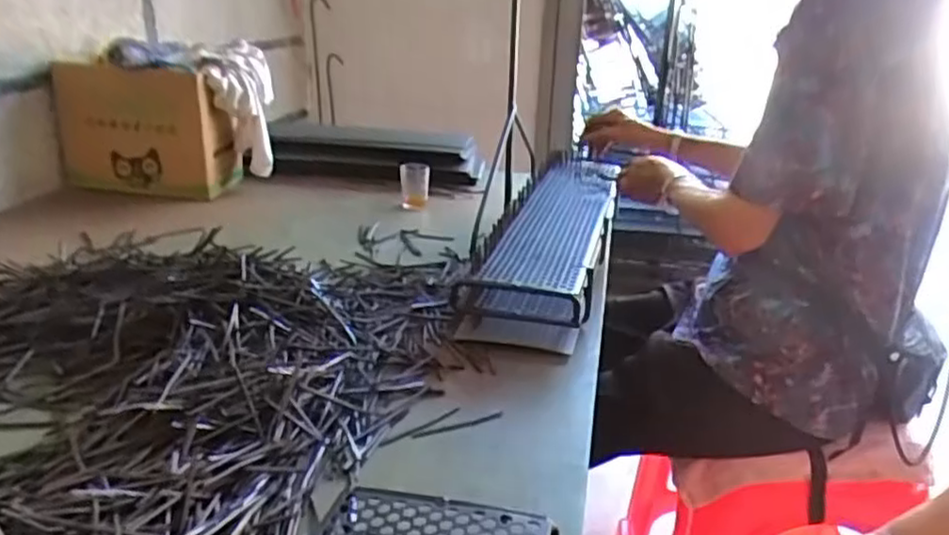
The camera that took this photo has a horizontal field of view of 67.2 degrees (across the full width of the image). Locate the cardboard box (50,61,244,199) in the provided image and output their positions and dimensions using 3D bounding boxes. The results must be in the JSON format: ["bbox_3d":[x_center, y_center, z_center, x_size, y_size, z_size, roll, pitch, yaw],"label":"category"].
[{"bbox_3d":[-0.646,-0.273,1.399,0.312,0.244,0.116,2,22,3],"label":"cardboard box"}]

